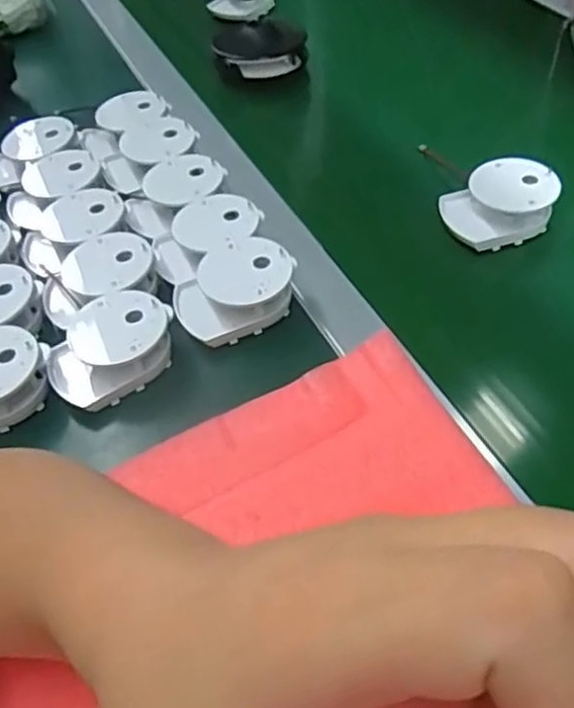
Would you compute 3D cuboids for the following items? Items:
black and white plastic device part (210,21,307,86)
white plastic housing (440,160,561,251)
[{"bbox_3d":[-0.026,-0.310,0.698,0.091,0.034,0.077,-6,48,2],"label":"black and white plastic device part"},{"bbox_3d":[0.160,-0.114,0.512,0.081,0.035,0.060,-15,48,-7],"label":"white plastic housing"}]

